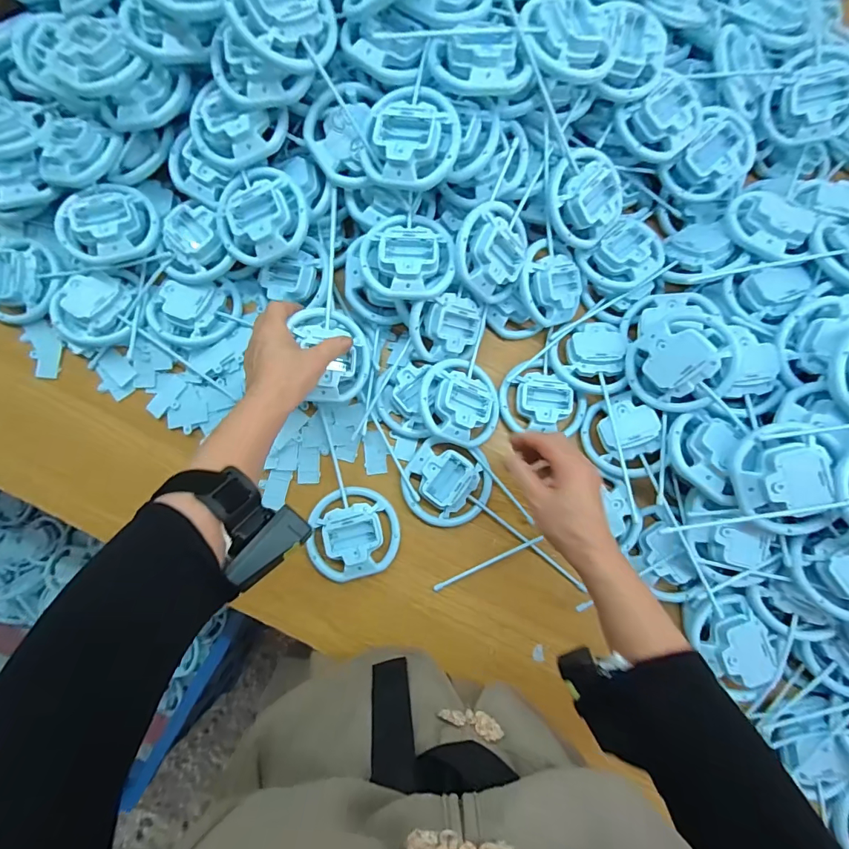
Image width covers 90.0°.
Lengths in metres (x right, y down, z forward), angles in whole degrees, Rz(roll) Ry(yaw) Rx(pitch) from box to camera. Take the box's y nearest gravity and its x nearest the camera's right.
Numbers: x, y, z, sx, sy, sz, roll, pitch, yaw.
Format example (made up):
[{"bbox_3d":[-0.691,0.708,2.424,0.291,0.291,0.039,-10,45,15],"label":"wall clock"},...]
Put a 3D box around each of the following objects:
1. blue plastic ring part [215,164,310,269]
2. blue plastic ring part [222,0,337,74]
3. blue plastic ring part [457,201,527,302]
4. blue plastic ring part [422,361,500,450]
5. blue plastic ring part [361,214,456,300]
[{"bbox_3d":[-0.183,-0.234,0.473,0.100,0.041,0.100,0,81,-1],"label":"blue plastic ring part"},{"bbox_3d":[-0.133,-0.387,0.398,0.099,0.033,0.088,-17,102,-19],"label":"blue plastic ring part"},{"bbox_3d":[0.076,-0.190,0.471,0.088,0.030,0.102,0,107,-24],"label":"blue plastic ring part"},{"bbox_3d":[0.044,-0.025,0.488,0.099,0.036,0.099,-2,95,-21],"label":"blue plastic ring part"},{"bbox_3d":[-0.018,-0.186,0.460,0.098,0.023,0.100,-2,81,-1],"label":"blue plastic ring part"}]

